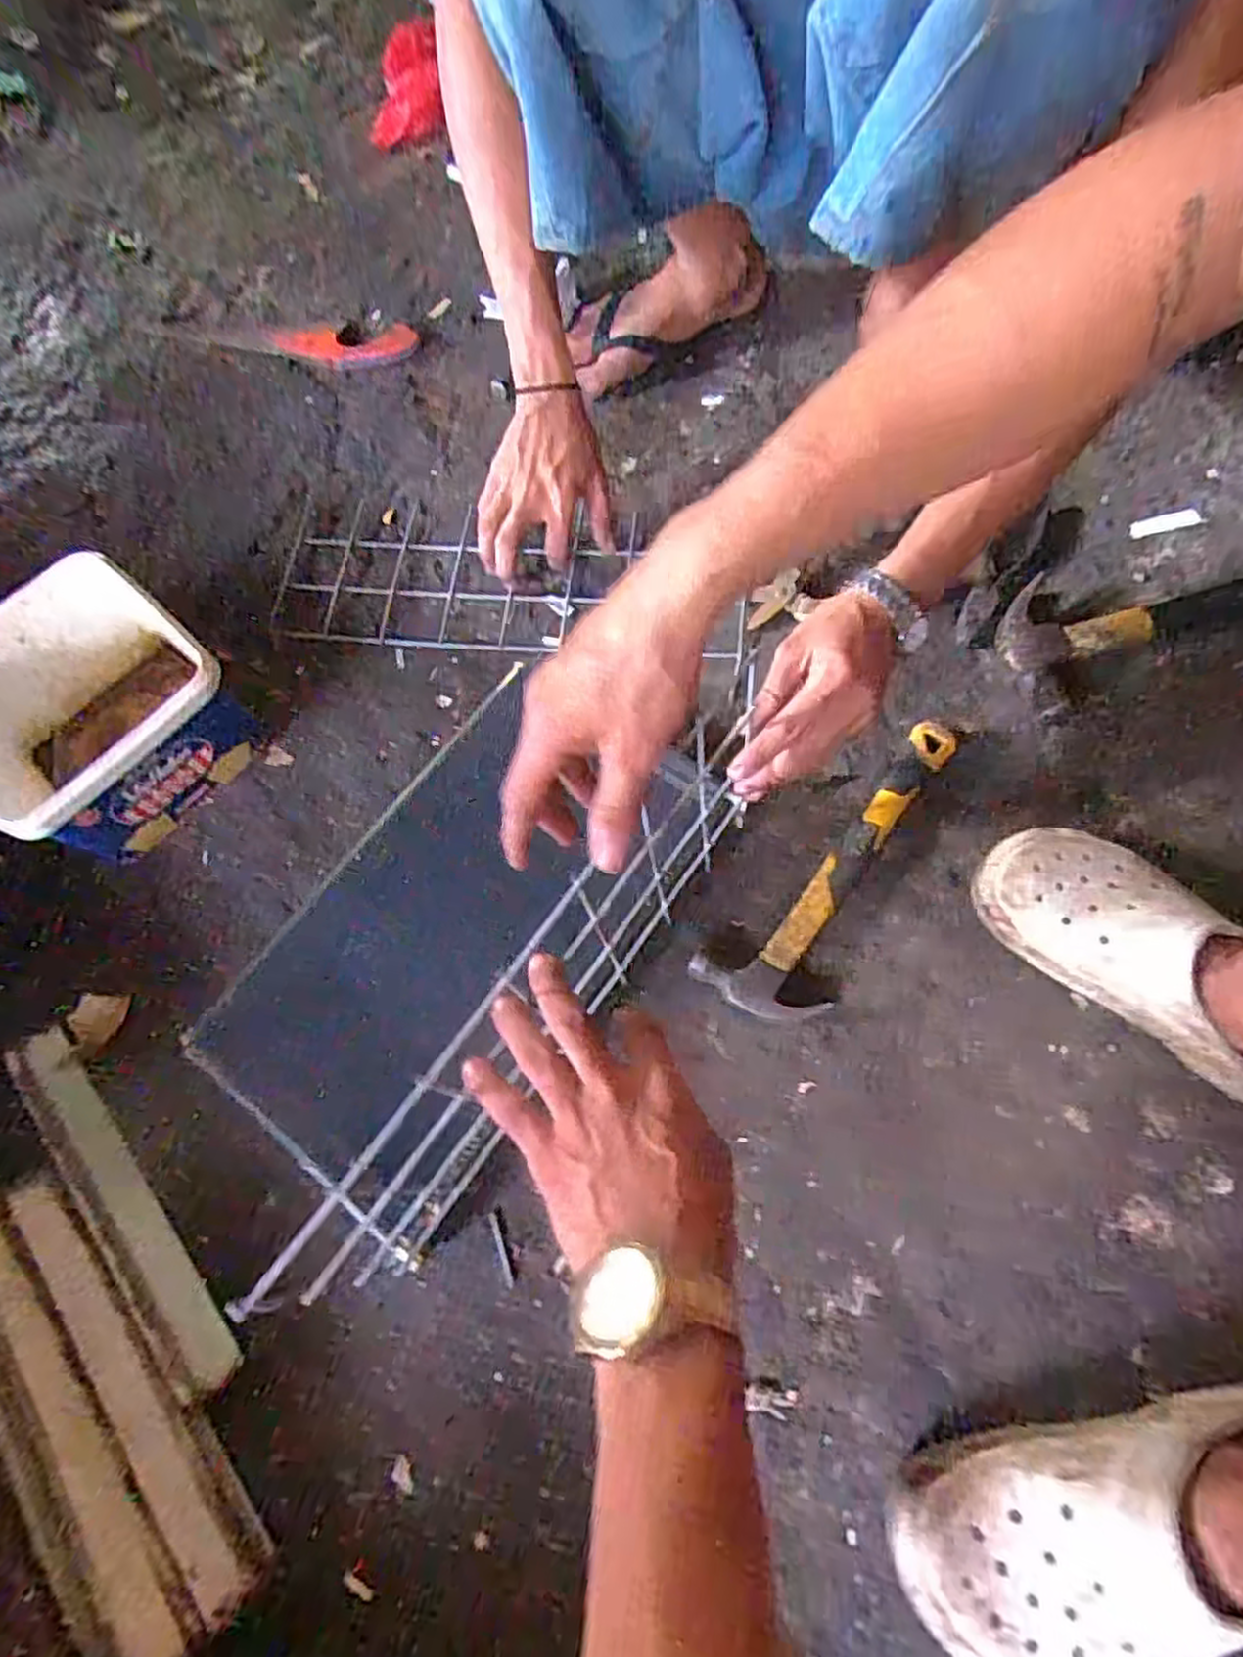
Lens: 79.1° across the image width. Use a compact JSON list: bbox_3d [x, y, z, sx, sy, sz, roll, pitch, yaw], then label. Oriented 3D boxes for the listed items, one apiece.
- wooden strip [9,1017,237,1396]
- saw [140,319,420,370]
[{"bbox_3d":[-0.352,0.261,0.526,0.044,0.025,0.272,-40,74,-12],"label":"wooden strip"},{"bbox_3d":[-0.364,-0.537,0.818,0.282,0.023,0.060,9,71,5],"label":"saw"}]

